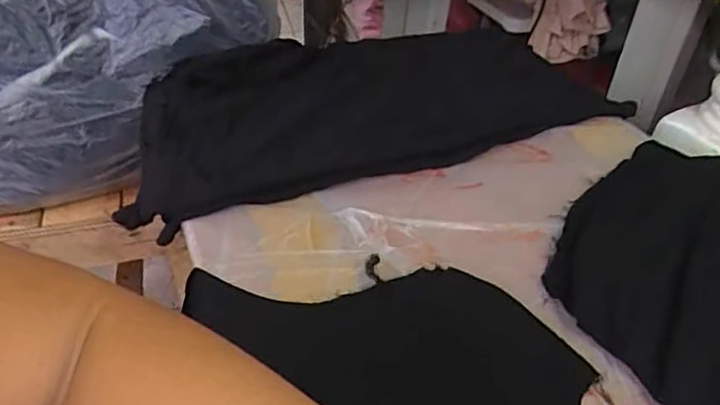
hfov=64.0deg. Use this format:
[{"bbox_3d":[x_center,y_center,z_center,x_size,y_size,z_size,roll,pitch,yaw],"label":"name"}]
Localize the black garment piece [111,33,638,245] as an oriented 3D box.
[{"bbox_3d":[0.009,-0.133,0.648,0.537,0.025,0.285,-17,45,-23],"label":"black garment piece"}]

